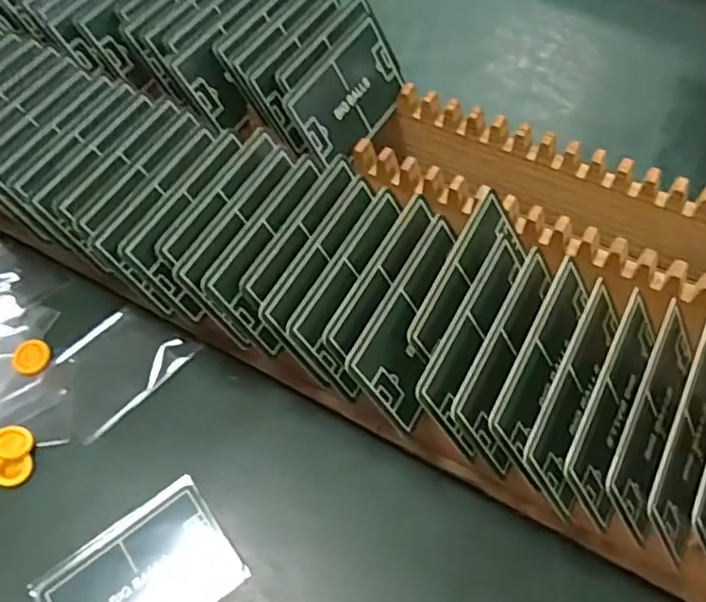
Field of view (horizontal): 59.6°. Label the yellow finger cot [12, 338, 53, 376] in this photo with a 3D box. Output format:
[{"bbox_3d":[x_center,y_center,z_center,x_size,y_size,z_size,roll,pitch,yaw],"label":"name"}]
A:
[{"bbox_3d":[-0.187,0.032,0.358,0.020,0.004,0.021,-34,64,-16],"label":"yellow finger cot"}]

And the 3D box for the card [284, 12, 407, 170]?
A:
[{"bbox_3d":[0.000,-0.112,0.333,0.004,0.048,0.085,6,52,47],"label":"card"}]

